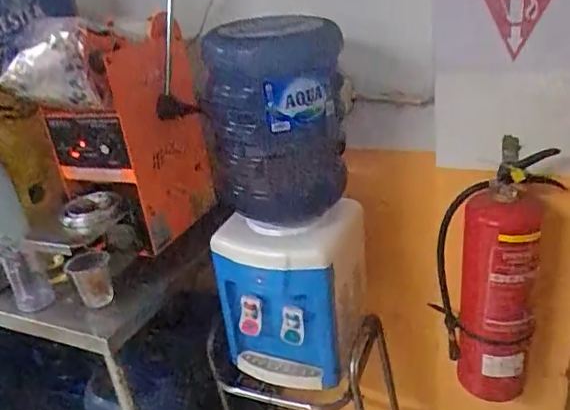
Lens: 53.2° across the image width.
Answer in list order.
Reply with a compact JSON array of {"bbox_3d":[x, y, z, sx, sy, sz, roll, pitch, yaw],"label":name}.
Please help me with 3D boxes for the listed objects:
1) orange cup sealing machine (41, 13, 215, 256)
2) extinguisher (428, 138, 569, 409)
[{"bbox_3d":[-0.356,-0.158,1.279,0.275,0.446,0.265,13,31,37],"label":"orange cup sealing machine"},{"bbox_3d":[0.432,0.152,1.210,0.212,0.510,0.164,8,29,30],"label":"extinguisher"}]

